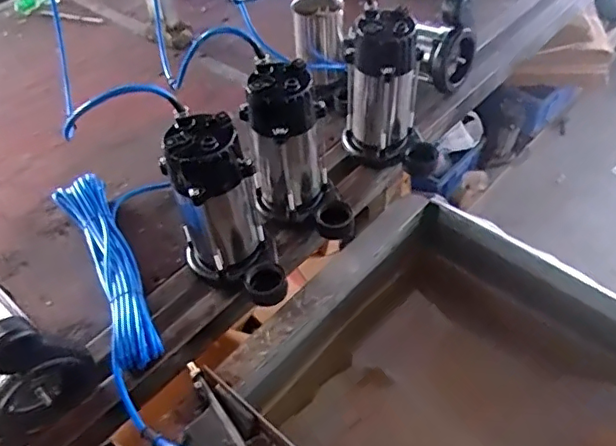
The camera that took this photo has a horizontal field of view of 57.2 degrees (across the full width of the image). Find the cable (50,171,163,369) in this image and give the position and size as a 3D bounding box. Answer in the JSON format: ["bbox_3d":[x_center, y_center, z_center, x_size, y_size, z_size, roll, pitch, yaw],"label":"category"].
[{"bbox_3d":[-0.281,0.060,0.804,0.076,0.053,0.345,-24,50,-17],"label":"cable"}]

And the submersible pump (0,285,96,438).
[{"bbox_3d":[-0.384,0.134,0.676,0.228,0.163,0.110,25,54,24],"label":"submersible pump"}]

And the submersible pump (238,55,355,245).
[{"bbox_3d":[-0.012,-0.090,0.779,0.105,0.226,0.129,-24,50,-17],"label":"submersible pump"}]

